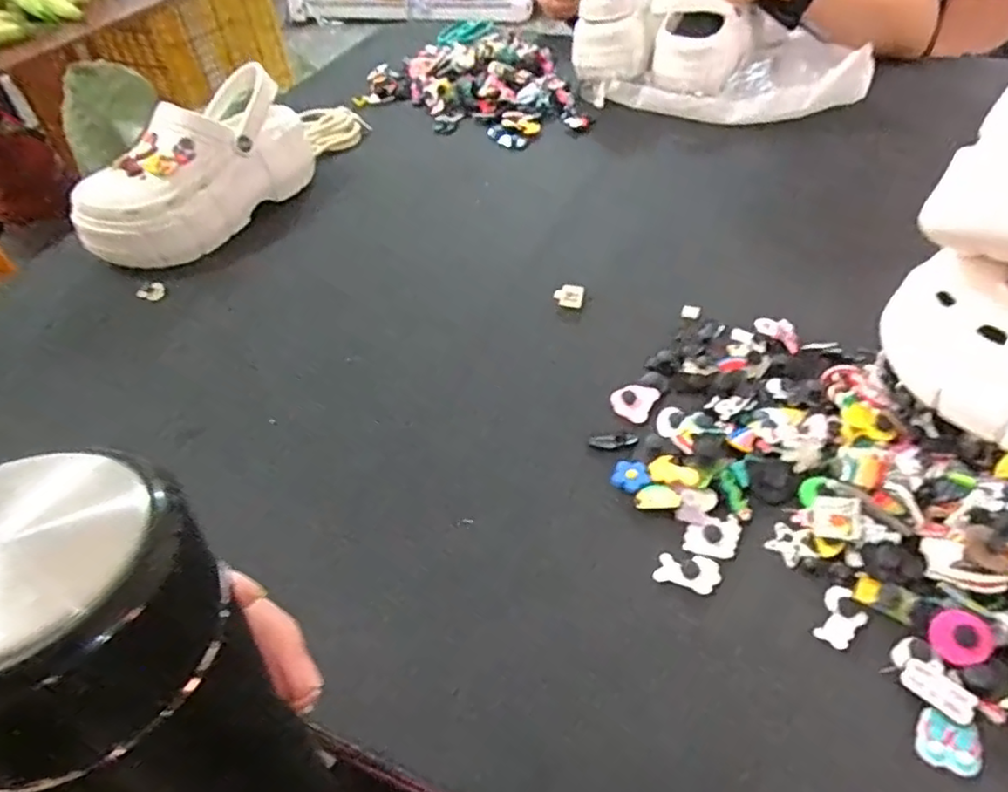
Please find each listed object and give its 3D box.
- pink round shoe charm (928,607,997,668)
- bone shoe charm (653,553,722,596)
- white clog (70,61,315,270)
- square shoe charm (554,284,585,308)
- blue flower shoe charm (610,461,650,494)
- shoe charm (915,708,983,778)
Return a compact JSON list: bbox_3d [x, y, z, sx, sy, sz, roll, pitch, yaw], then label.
[{"bbox_3d":[0.231,0.122,0.325,0.026,0.011,0.026,24,89,31],"label":"pink round shoe charm"},{"bbox_3d":[0.106,0.101,0.370,0.036,0.007,0.021,3,47,9],"label":"bone shoe charm"},{"bbox_3d":[-0.314,-0.229,0.651,0.089,0.116,0.251,29,56,29],"label":"white clog"},{"bbox_3d":[0.057,-0.087,0.553,0.025,0.007,0.027,8,48,14],"label":"square shoe charm"},{"bbox_3d":[0.083,0.051,0.416,0.023,0.004,0.025,-3,47,3],"label":"blue flower shoe charm"},{"bbox_3d":[0.210,0.164,0.304,0.025,0.006,0.024,19,52,22],"label":"shoe charm"}]

